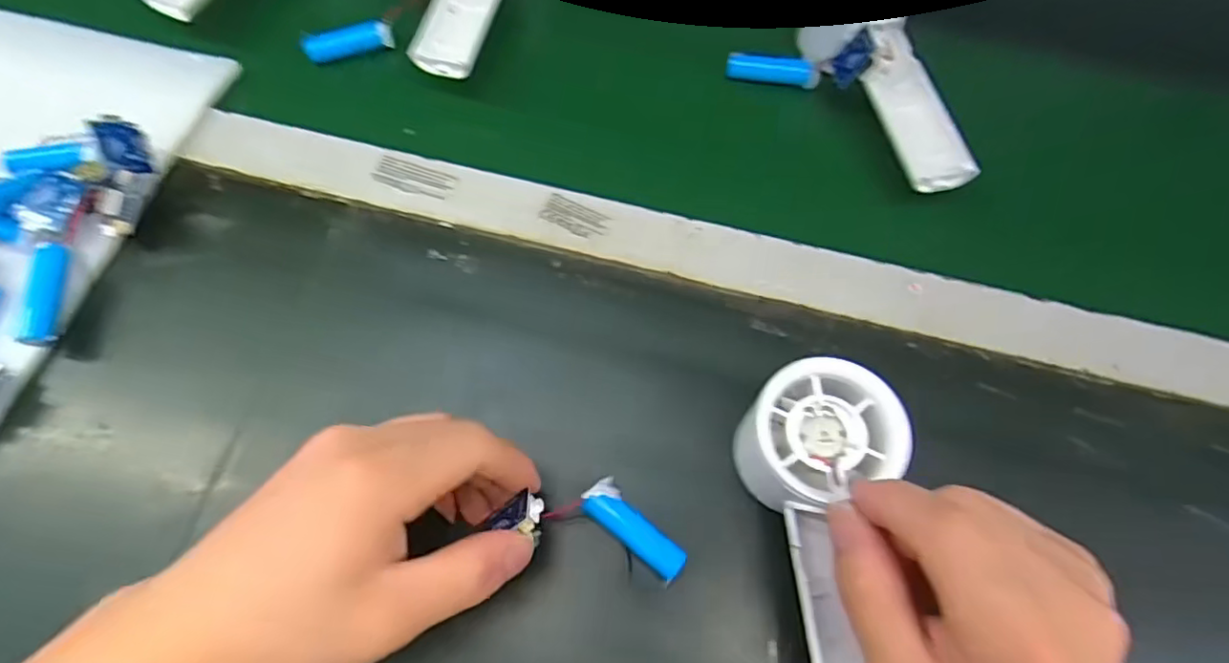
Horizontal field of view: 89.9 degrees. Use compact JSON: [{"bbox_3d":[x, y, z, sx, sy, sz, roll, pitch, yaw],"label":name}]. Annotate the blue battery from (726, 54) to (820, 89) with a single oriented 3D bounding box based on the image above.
[{"bbox_3d":[0.097,-0.161,0.378,0.055,0.013,0.013,12,68,4],"label":"blue battery"}]

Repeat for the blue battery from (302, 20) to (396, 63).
[{"bbox_3d":[-0.164,-0.179,0.380,0.052,0.011,0.013,-15,69,-6],"label":"blue battery"}]

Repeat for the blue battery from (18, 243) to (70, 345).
[{"bbox_3d":[-0.273,-0.018,0.295,0.014,0.012,0.050,-1,68,-1],"label":"blue battery"}]

